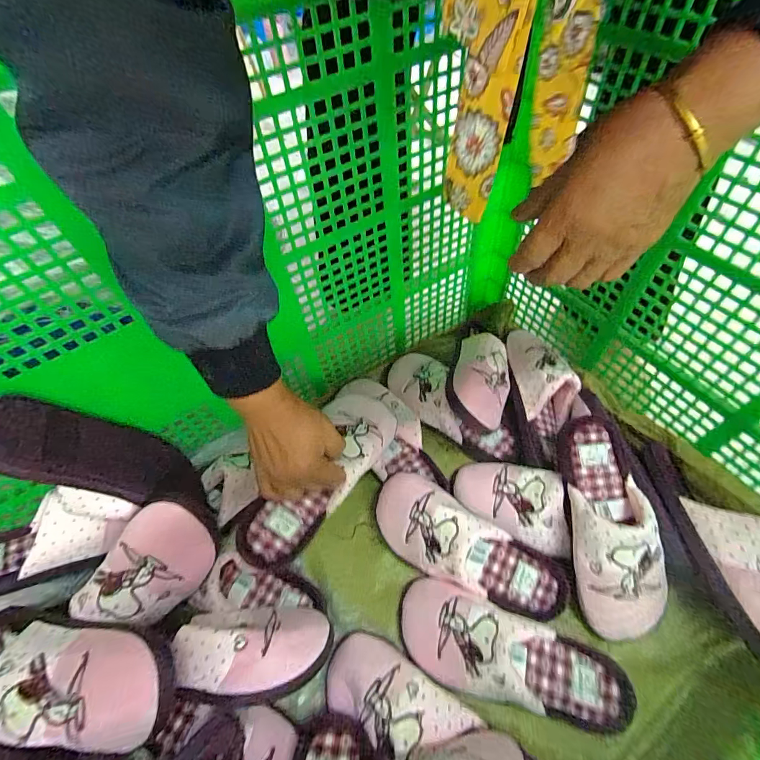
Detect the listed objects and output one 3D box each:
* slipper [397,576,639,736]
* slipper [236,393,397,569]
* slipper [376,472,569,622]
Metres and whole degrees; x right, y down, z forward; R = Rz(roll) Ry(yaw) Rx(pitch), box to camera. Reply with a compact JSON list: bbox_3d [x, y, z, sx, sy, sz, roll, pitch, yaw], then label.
[{"bbox_3d":[0.137,0.296,0.419,0.248,0.065,0.092,17,59,15],"label":"slipper"},{"bbox_3d":[-0.069,0.109,0.459,0.089,0.049,0.226,31,68,22],"label":"slipper"},{"bbox_3d":[0.101,0.194,0.463,0.239,0.058,0.086,25,61,19],"label":"slipper"}]

